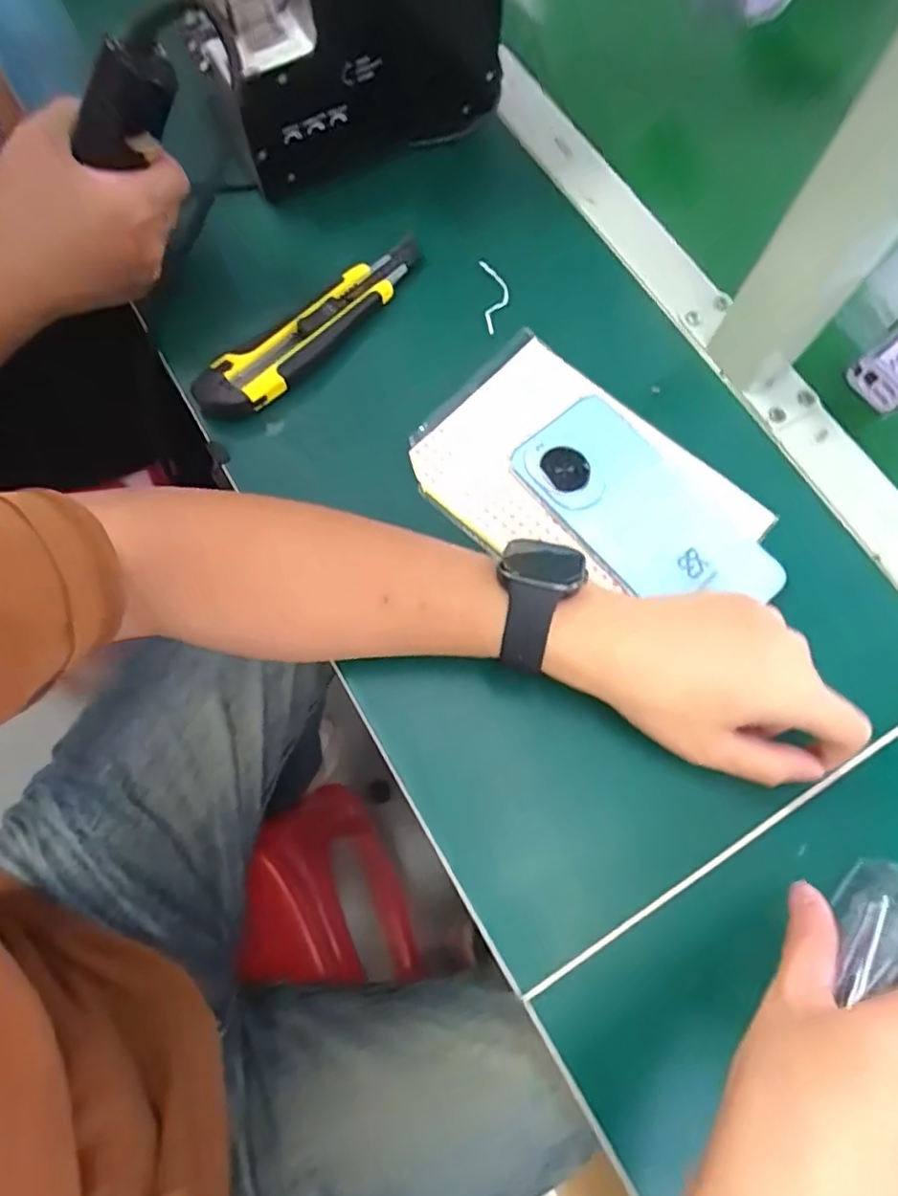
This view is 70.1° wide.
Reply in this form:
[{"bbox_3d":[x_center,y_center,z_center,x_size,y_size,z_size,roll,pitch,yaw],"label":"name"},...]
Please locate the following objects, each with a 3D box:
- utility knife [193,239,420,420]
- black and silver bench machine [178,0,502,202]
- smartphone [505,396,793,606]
[{"bbox_3d":[-0.082,-0.174,0.407,0.037,0.023,0.180,42,76,10],"label":"utility knife"},{"bbox_3d":[-0.072,-0.392,0.409,0.190,0.141,0.140,-26,75,-10],"label":"black and silver bench machine"},{"bbox_3d":[0.113,-0.048,0.369,0.070,0.011,0.156,-44,83,-5],"label":"smartphone"}]

